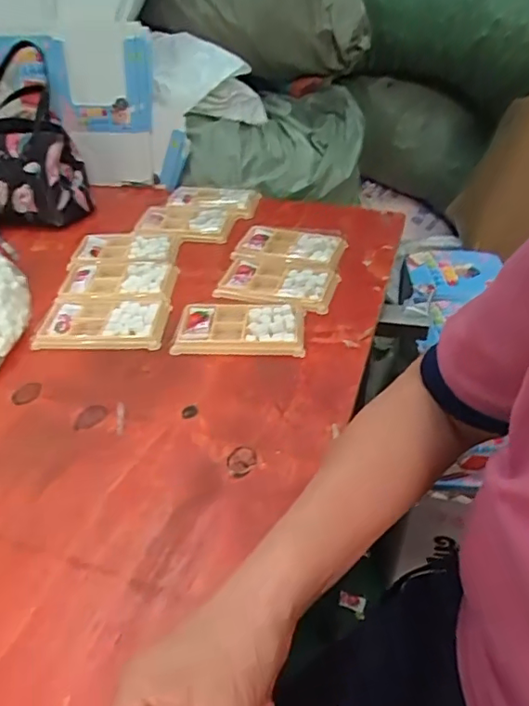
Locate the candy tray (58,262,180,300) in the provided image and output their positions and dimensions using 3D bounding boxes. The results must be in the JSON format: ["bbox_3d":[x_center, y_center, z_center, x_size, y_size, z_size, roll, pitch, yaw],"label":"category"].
[{"bbox_3d":[-0.176,-0.083,0.665,0.132,0.022,0.076,1,41,1],"label":"candy tray"}]

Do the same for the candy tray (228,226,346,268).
[{"bbox_3d":[0.033,-0.140,0.708,0.135,0.014,0.081,14,43,16],"label":"candy tray"}]

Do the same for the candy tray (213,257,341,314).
[{"bbox_3d":[0.015,-0.085,0.646,0.136,0.011,0.084,13,43,15],"label":"candy tray"}]

